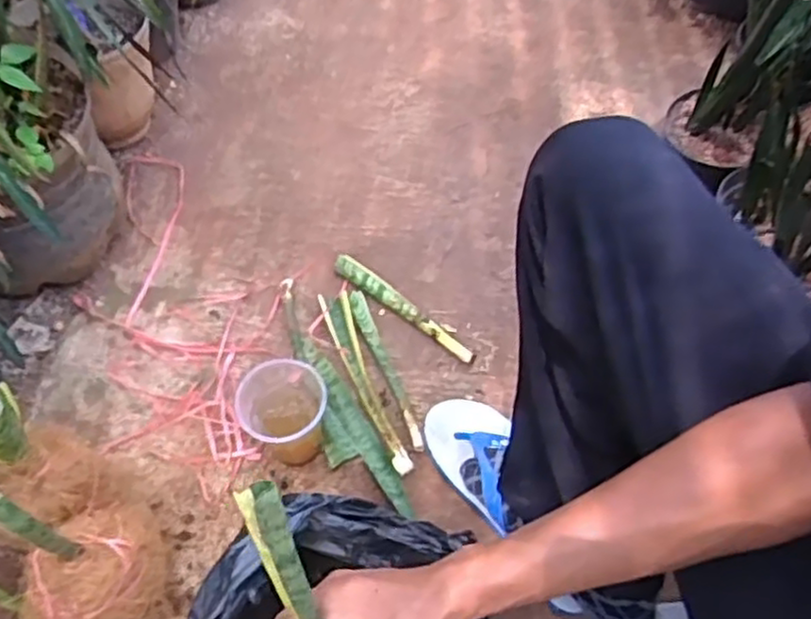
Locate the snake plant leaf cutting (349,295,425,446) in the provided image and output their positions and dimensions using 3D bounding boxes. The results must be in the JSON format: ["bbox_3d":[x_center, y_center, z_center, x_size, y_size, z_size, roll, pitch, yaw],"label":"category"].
[{"bbox_3d":[-0.027,0.070,0.876,0.023,0.009,0.227,-17,58,-11],"label":"snake plant leaf cutting"}]

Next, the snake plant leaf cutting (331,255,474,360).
[{"bbox_3d":[-0.004,-0.004,0.924,0.227,0.016,0.027,36,64,22],"label":"snake plant leaf cutting"}]

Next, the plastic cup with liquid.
[{"bbox_3d":[-0.125,0.122,0.775,0.091,0.123,0.085,0,56,0],"label":"plastic cup with liquid"}]

